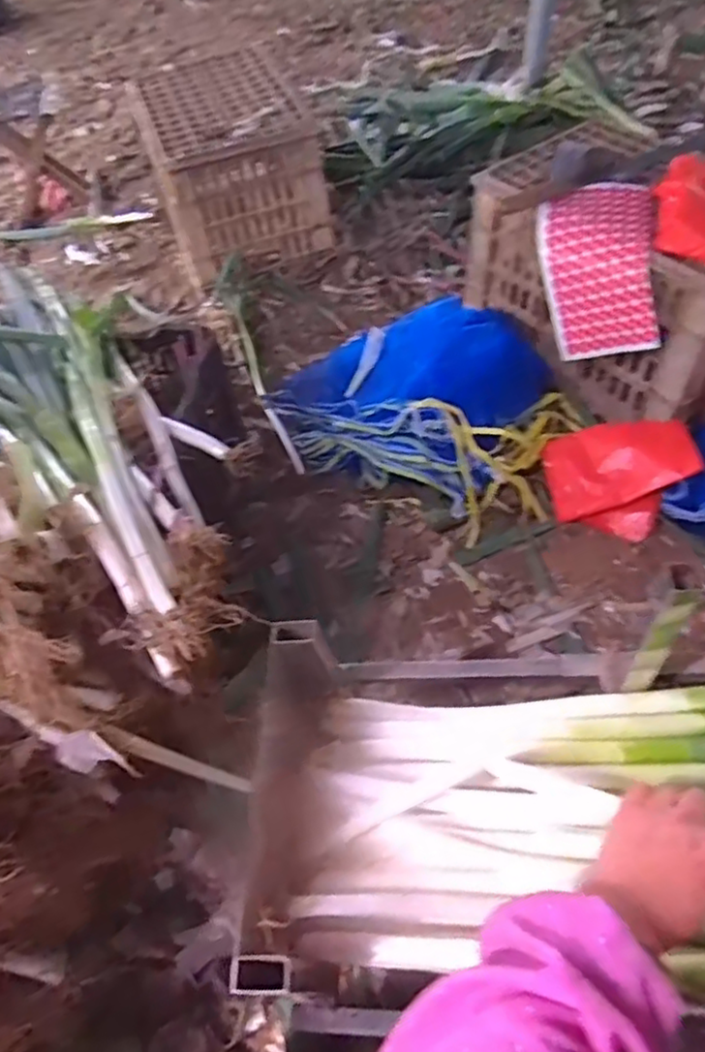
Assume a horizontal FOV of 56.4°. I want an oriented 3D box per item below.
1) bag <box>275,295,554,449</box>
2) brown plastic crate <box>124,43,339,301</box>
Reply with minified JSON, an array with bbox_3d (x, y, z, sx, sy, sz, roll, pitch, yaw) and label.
[{"bbox_3d":[0.125,-0.305,1.212,0.452,0.131,0.332,30,60,23],"label":"bag"},{"bbox_3d":[-0.292,-0.837,1.526,0.338,0.278,0.475,-21,55,-11],"label":"brown plastic crate"}]

